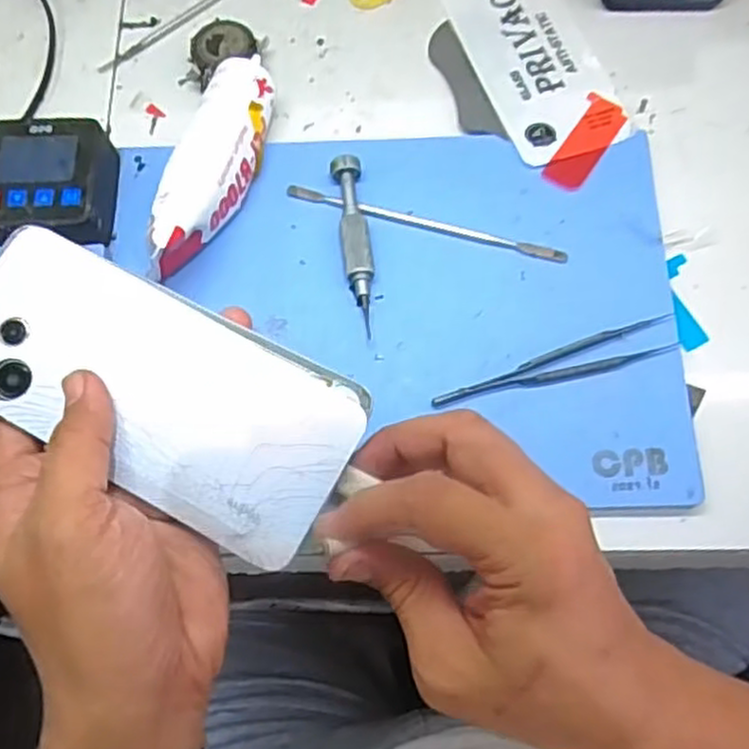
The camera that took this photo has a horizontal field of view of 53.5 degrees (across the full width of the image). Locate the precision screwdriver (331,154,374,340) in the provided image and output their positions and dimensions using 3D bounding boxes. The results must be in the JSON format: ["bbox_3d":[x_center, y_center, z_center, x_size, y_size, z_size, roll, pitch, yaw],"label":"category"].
[{"bbox_3d":[-0.010,-0.073,0.412,0.016,0.014,0.104,-7,71,-1],"label":"precision screwdriver"}]

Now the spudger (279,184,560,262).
[{"bbox_3d":[0.028,-0.086,0.420,0.160,0.005,0.010,15,73,7],"label":"spudger"}]

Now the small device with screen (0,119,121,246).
[{"bbox_3d":[-0.184,-0.103,0.421,0.068,0.037,0.073,-4,71,0],"label":"small device with screen"}]

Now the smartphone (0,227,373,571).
[{"bbox_3d":[-0.088,0.005,0.299,0.164,0.011,0.079,28,75,5],"label":"smartphone"}]

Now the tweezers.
[{"bbox_3d":[0.094,-0.004,0.388,0.131,0.006,0.021,-15,72,-3],"label":"tweezers"}]

